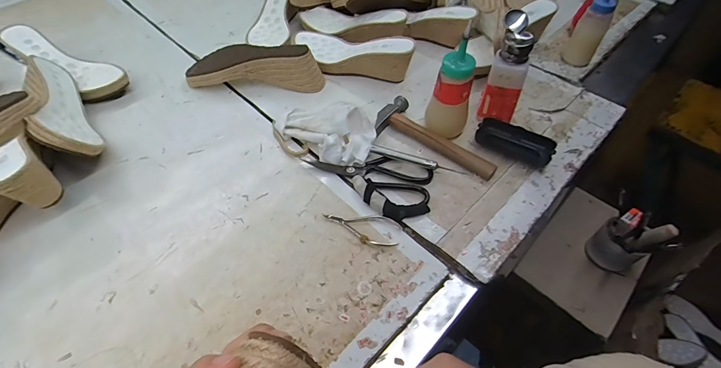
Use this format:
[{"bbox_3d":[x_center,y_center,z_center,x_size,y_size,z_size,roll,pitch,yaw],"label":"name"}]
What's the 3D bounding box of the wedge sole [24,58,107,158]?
[{"bbox_3d":[-0.447,-0.104,0.528,0.060,0.086,0.244,-30,58,-23],"label":"wedge sole"}]

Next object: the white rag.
[{"bbox_3d":[-0.049,-0.086,0.549,0.152,0.049,0.092,32,58,22],"label":"white rag"}]

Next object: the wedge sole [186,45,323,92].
[{"bbox_3d":[-0.187,-0.211,0.634,0.239,0.066,0.077,5,52,3],"label":"wedge sole"}]

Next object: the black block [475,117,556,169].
[{"bbox_3d":[0.237,-0.066,0.544,0.109,0.023,0.055,28,56,19],"label":"black block"}]

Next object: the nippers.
[{"bbox_3d":[0.002,0.058,0.463,0.101,0.009,0.043,5,52,2],"label":"nippers"}]

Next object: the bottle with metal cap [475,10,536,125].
[{"bbox_3d":[0.224,-0.172,0.537,0.052,0.148,0.064,13,53,8],"label":"bottle with metal cap"}]

